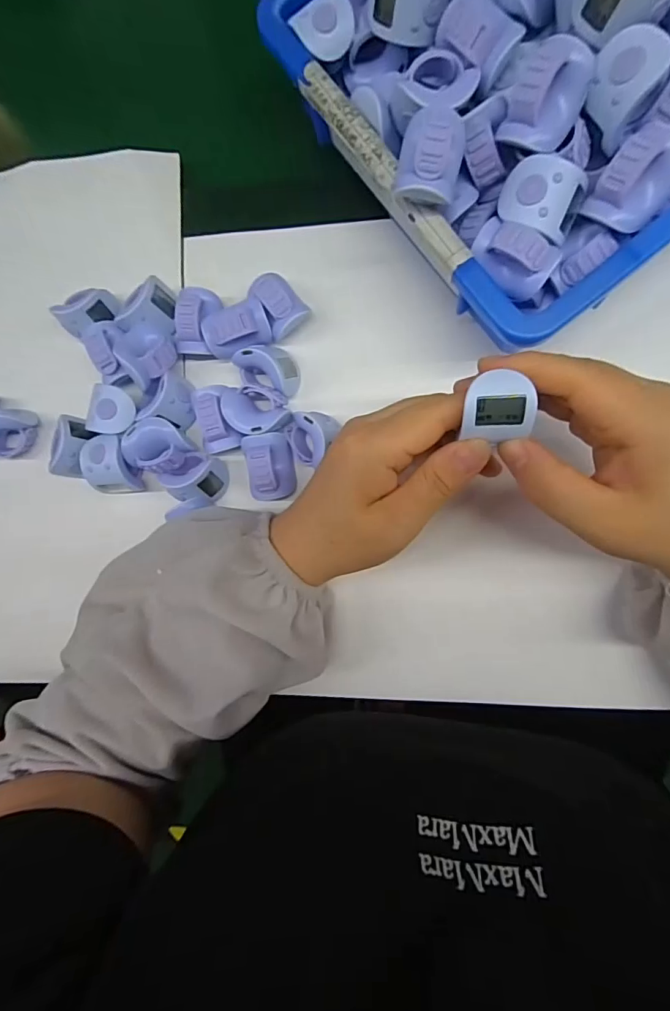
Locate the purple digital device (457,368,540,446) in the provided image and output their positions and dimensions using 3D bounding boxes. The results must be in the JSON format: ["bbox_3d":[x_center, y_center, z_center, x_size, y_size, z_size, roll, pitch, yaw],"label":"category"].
[{"bbox_3d":[0.072,-0.043,0.201,0.030,0.014,0.027,3,116,4],"label":"purple digital device"}]

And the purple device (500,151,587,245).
[{"bbox_3d":[0.100,-0.148,0.224,0.038,0.021,0.033,24,92,8],"label":"purple device"}]

